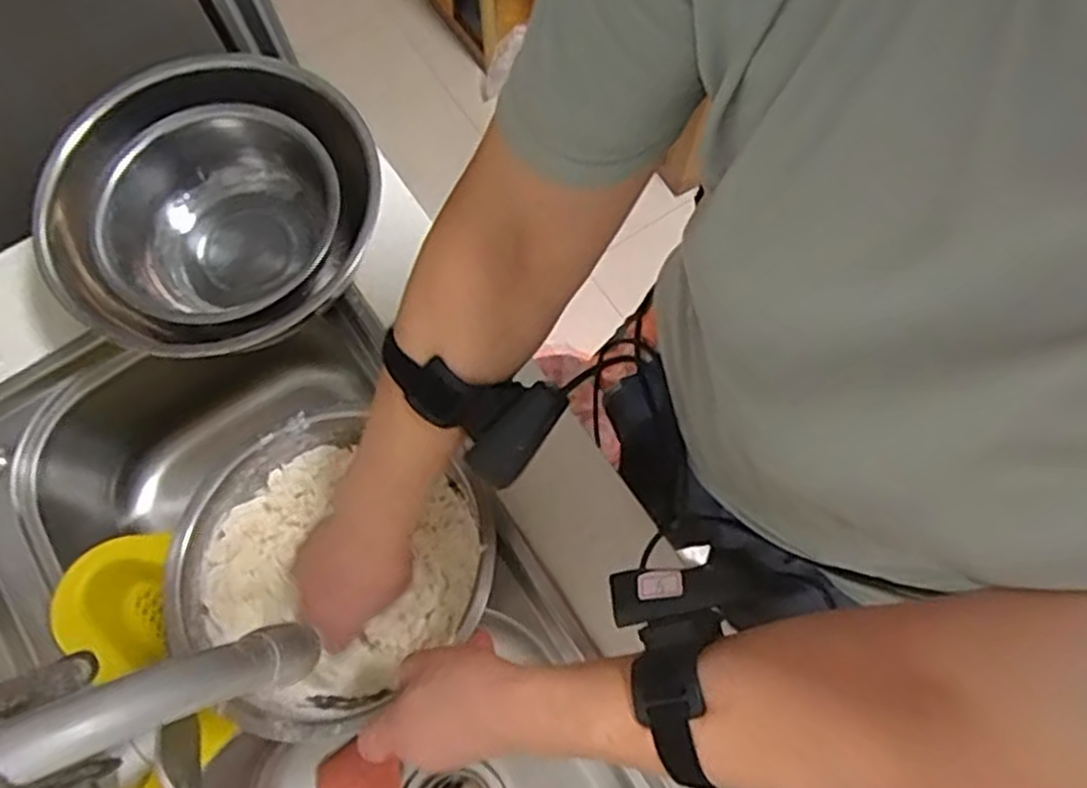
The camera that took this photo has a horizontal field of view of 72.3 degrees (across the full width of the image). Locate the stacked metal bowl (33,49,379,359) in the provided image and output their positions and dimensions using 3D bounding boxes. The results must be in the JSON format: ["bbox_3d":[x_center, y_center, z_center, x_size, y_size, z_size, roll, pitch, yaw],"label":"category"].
[{"bbox_3d":[-0.275,-0.147,0.646,0.259,0.103,0.265,0,73,-1],"label":"stacked metal bowl"}]

